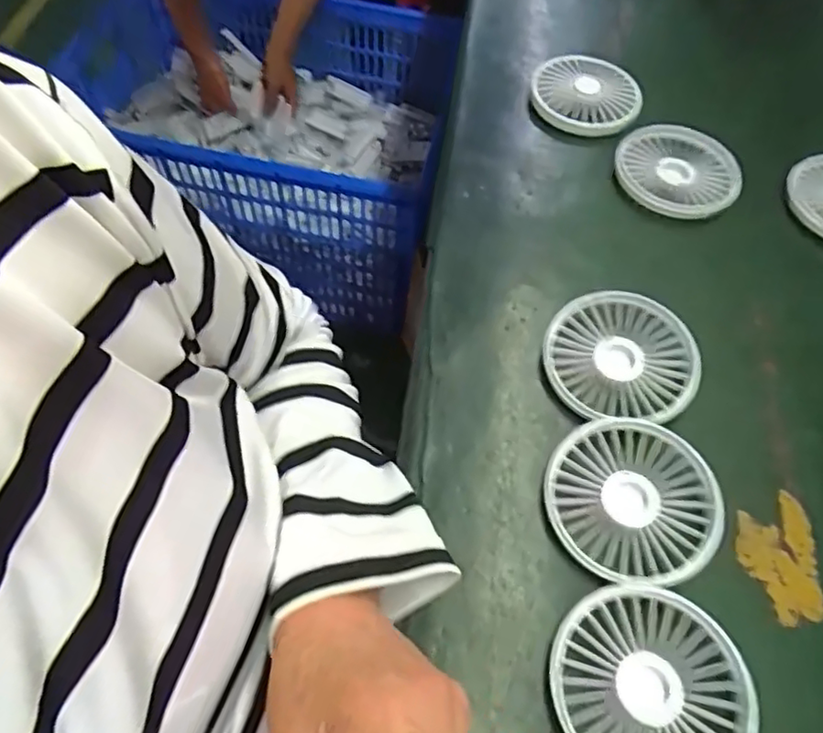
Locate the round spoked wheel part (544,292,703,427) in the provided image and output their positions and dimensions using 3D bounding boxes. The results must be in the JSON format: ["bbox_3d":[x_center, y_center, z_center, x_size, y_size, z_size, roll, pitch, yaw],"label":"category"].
[{"bbox_3d":[0.127,-0.004,0.376,0.088,0.022,0.084,1,60,-2],"label":"round spoked wheel part"}]

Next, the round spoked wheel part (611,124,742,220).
[{"bbox_3d":[0.198,-0.145,0.463,0.089,0.022,0.078,38,65,17],"label":"round spoked wheel part"}]

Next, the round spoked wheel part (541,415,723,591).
[{"bbox_3d":[0.120,0.071,0.332,0.090,0.018,0.086,1,60,-2],"label":"round spoked wheel part"}]

